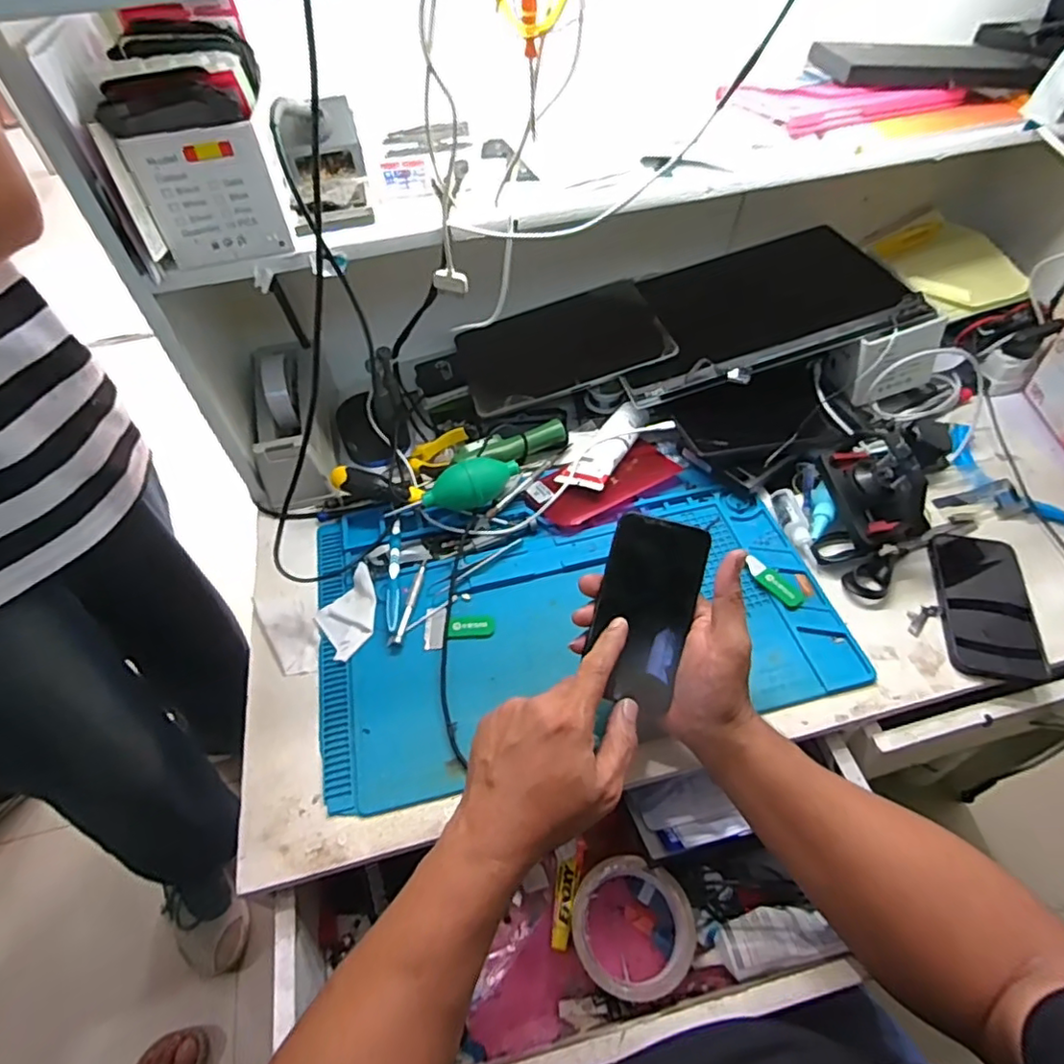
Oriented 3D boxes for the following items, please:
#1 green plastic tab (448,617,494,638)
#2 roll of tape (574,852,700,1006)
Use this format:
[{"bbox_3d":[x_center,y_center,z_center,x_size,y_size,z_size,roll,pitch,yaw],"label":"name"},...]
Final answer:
[{"bbox_3d":[-0.058,0.092,0.579,0.042,0.006,0.021,-5,51,-1],"label":"green plastic tab"},{"bbox_3d":[0.081,0.321,0.490,0.093,0.045,0.096,-2,51,2],"label":"roll of tape"}]

